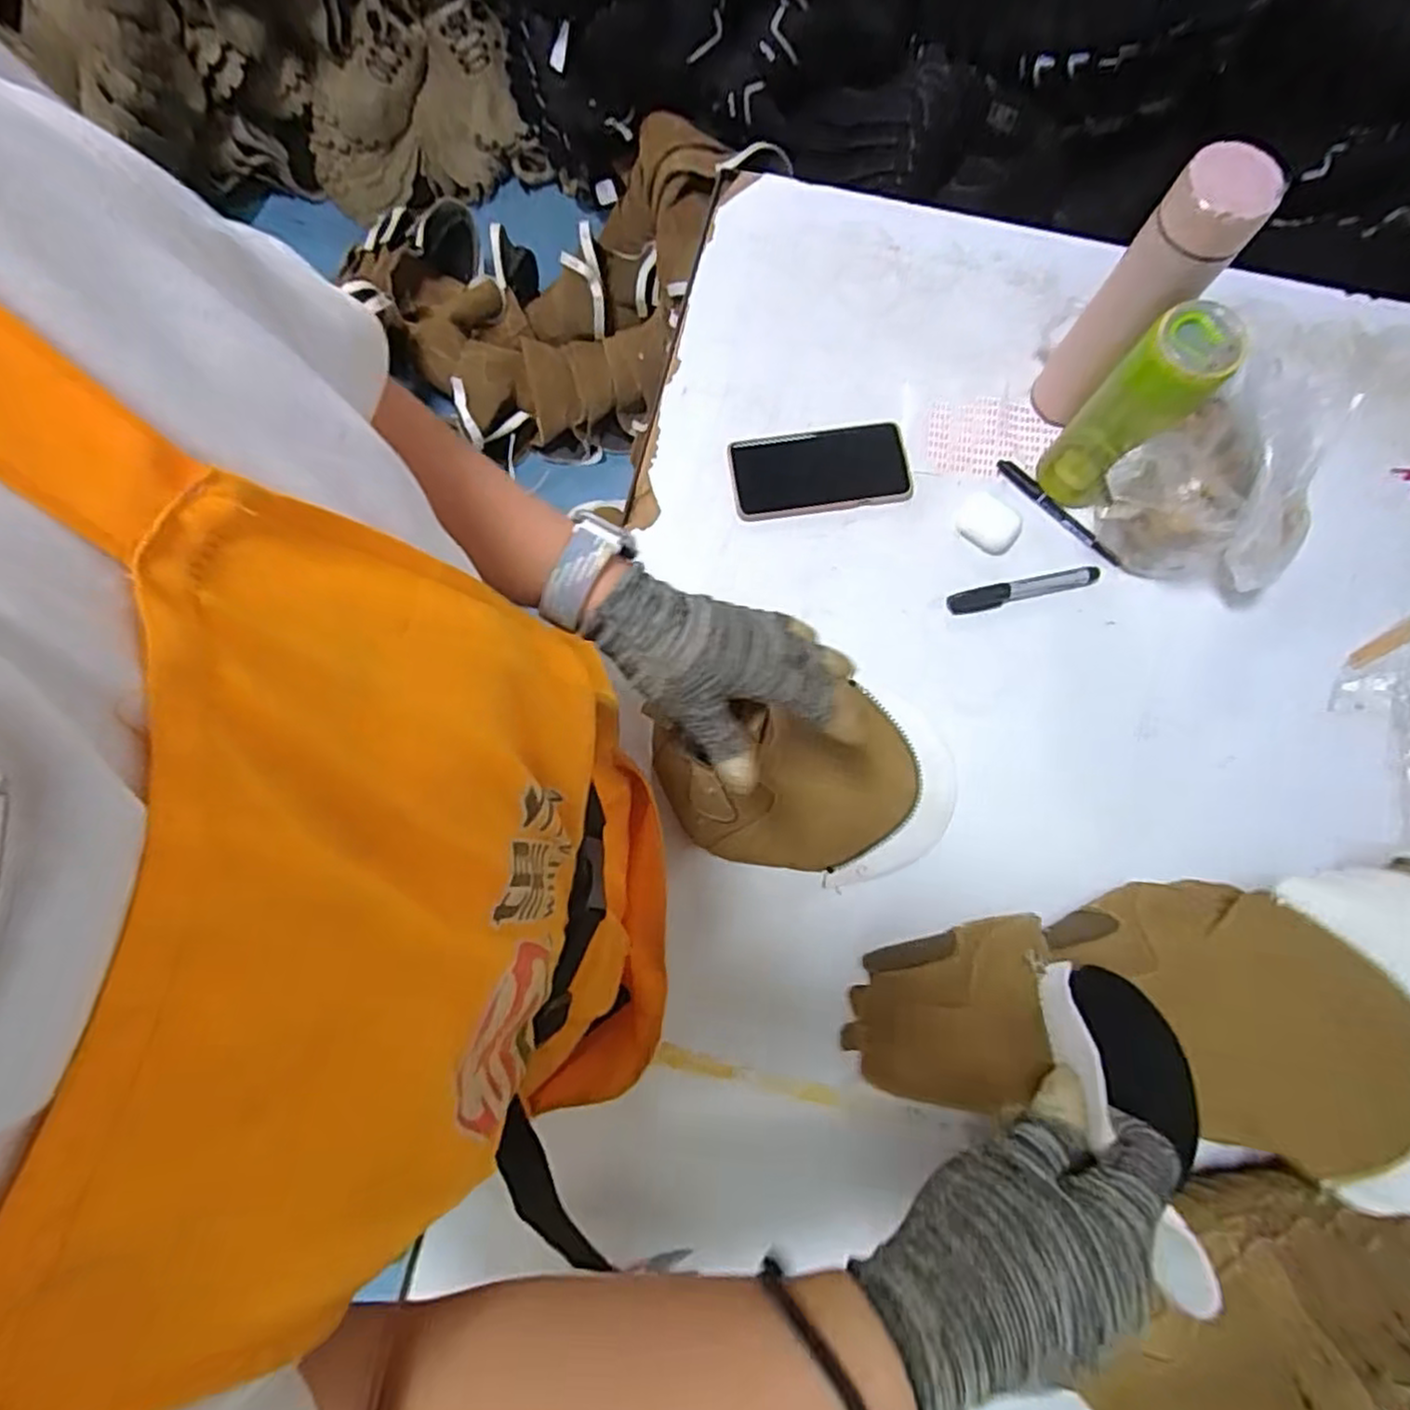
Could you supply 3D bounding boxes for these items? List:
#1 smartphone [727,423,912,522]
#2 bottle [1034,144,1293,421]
[{"bbox_3d":[0.106,-0.217,0.670,0.162,0.009,0.082,-7,78,-2],"label":"smartphone"},{"bbox_3d":[0.346,-0.318,0.589,0.062,0.237,0.051,41,80,7],"label":"bottle"}]

